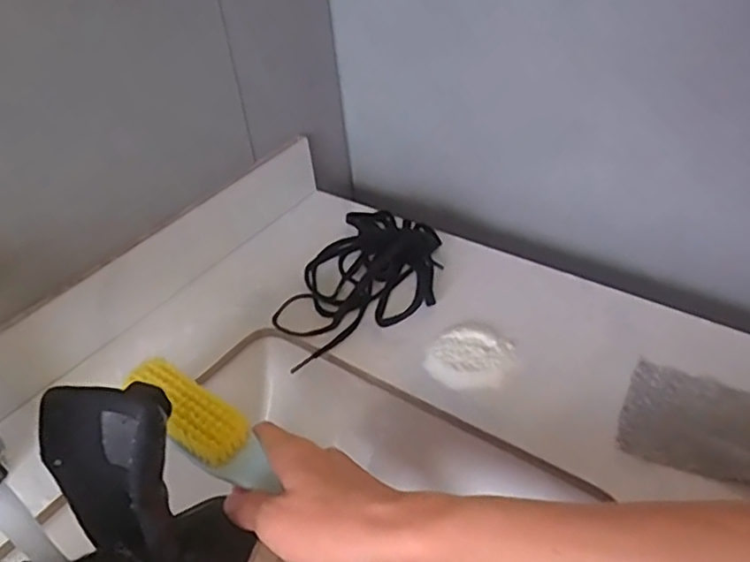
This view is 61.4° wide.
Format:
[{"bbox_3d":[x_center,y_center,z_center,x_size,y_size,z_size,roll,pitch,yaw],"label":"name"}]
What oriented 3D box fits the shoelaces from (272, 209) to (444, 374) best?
[{"bbox_3d":[-0.003,-0.003,0.534,0.109,0.023,0.180,16,45,24],"label":"shoelaces"}]

